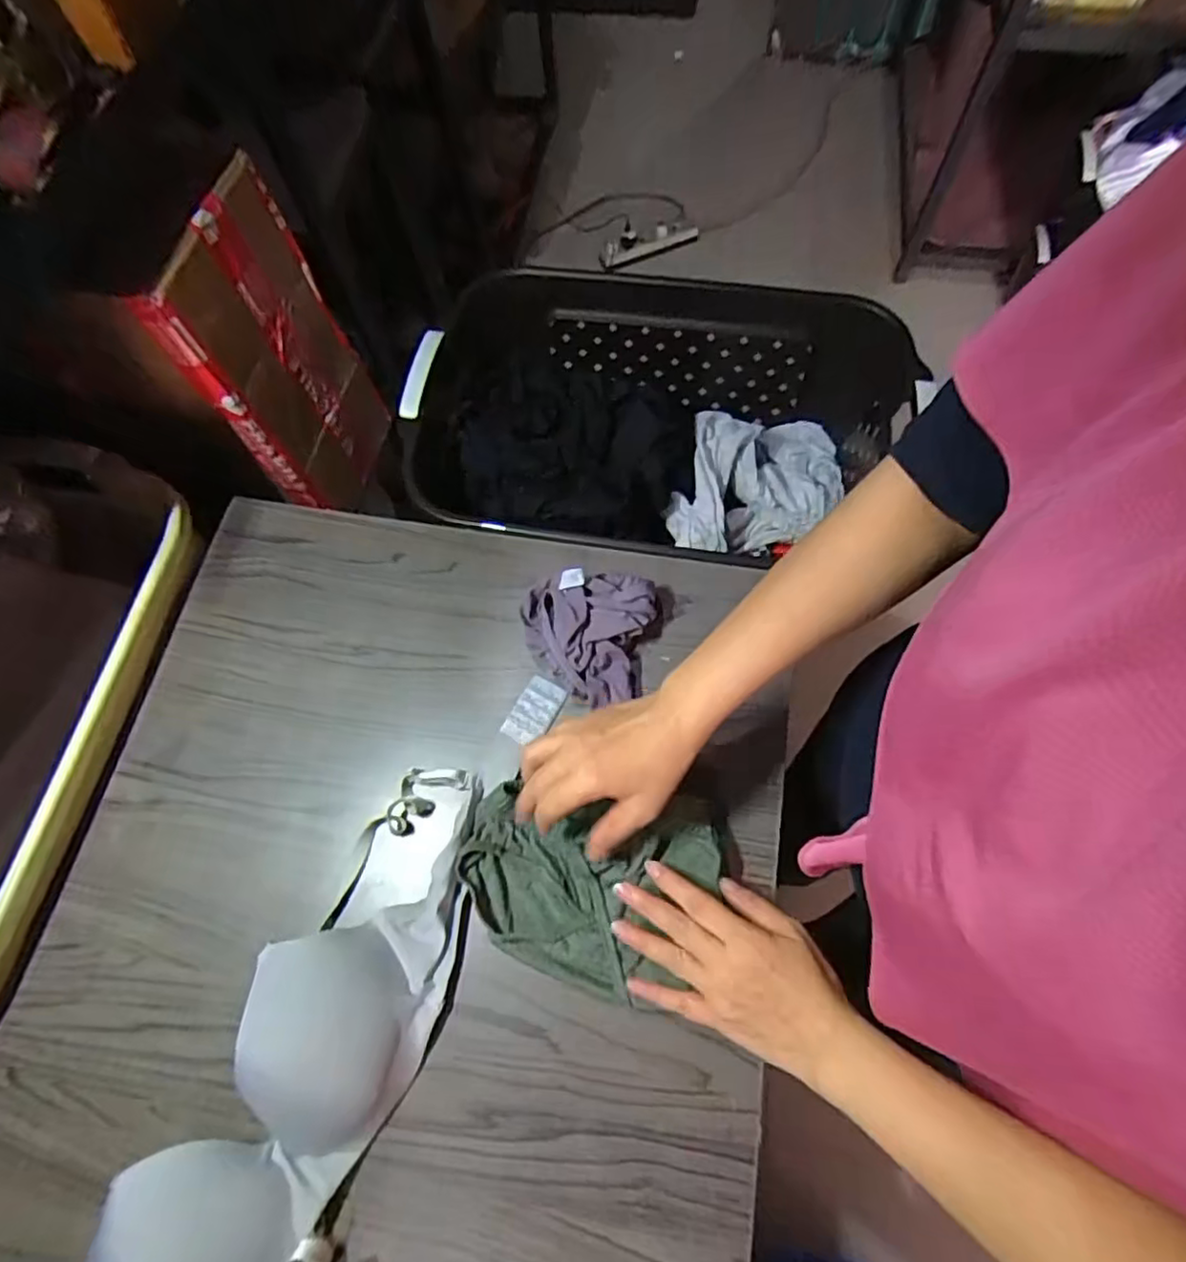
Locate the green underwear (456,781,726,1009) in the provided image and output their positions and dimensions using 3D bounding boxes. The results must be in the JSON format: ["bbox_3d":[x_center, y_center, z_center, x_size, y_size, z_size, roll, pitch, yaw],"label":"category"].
[{"bbox_3d":[-0.003,0.203,0.503,0.202,0.036,0.145,6,68,5],"label":"green underwear"}]

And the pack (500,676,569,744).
[{"bbox_3d":[-0.053,0.072,0.580,0.036,0.011,0.060,28,72,13],"label":"pack"}]

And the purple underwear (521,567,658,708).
[{"bbox_3d":[0.000,0.004,0.587,0.119,0.043,0.124,-9,67,-1],"label":"purple underwear"}]

